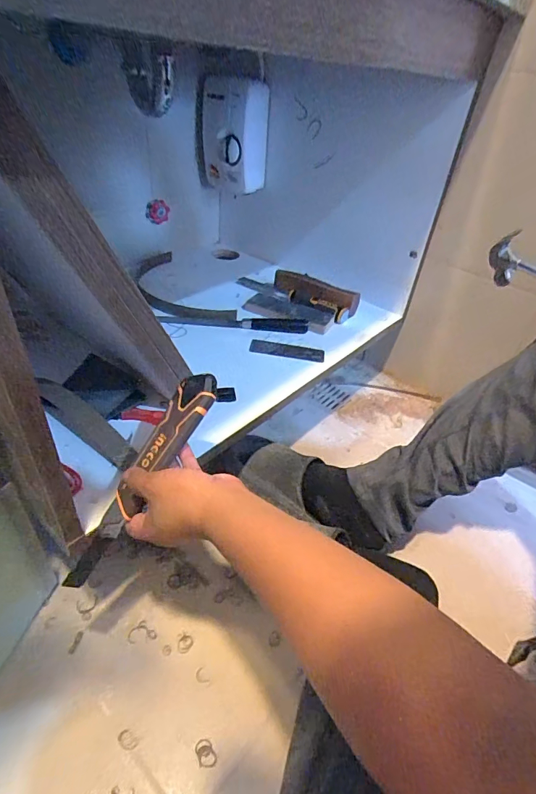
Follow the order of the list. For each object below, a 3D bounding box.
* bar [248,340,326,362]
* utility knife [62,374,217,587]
[{"bbox_3d":[0.035,-0.085,0.760,0.134,0.008,0.044,9,38,5],"label":"bar"},{"bbox_3d":[-0.134,0.085,0.438,0.045,0.024,0.253,32,87,30],"label":"utility knife"}]

